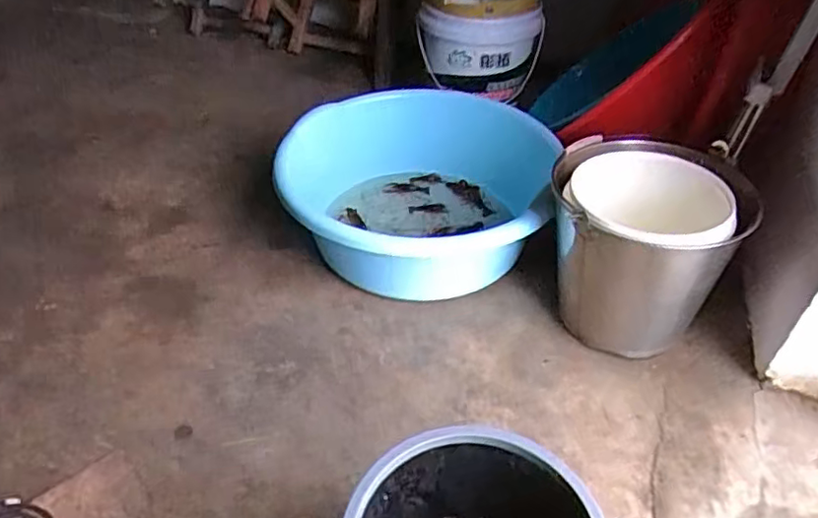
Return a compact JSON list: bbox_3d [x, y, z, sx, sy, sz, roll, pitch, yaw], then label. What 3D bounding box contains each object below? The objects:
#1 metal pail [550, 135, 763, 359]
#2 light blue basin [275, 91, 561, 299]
[{"bbox_3d":[0.382,-0.020,1.084,0.293,0.287,0.293,0,42,0],"label":"metal pail"},{"bbox_3d":[0.014,-0.131,1.236,0.537,0.188,0.485,6,45,3],"label":"light blue basin"}]

